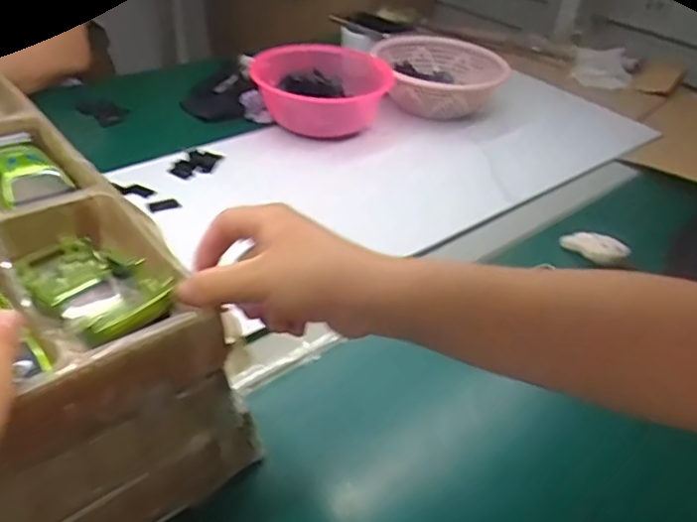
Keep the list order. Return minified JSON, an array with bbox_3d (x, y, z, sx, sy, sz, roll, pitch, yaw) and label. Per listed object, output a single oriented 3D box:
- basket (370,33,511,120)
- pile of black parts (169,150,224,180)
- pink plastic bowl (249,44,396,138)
[{"bbox_3d":[0.142,-0.291,0.922,0.183,0.084,0.195,2,38,-2],"label":"basket"},{"bbox_3d":[-0.191,-0.118,0.720,0.047,0.012,0.057,14,40,13],"label":"pile of black parts"},{"bbox_3d":[-0.042,-0.234,0.829,0.160,0.093,0.148,2,38,-2],"label":"pink plastic bowl"}]

